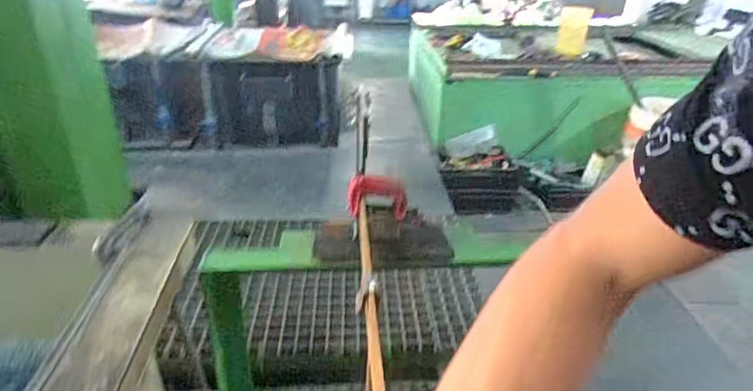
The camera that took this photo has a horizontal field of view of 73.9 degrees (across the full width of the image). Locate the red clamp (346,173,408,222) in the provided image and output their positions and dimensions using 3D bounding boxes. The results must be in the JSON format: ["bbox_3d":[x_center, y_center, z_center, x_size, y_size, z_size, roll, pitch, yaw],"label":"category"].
[{"bbox_3d":[0.002,-0.002,0.811,0.097,0.076,0.040,-3,29,-8],"label":"red clamp"}]

